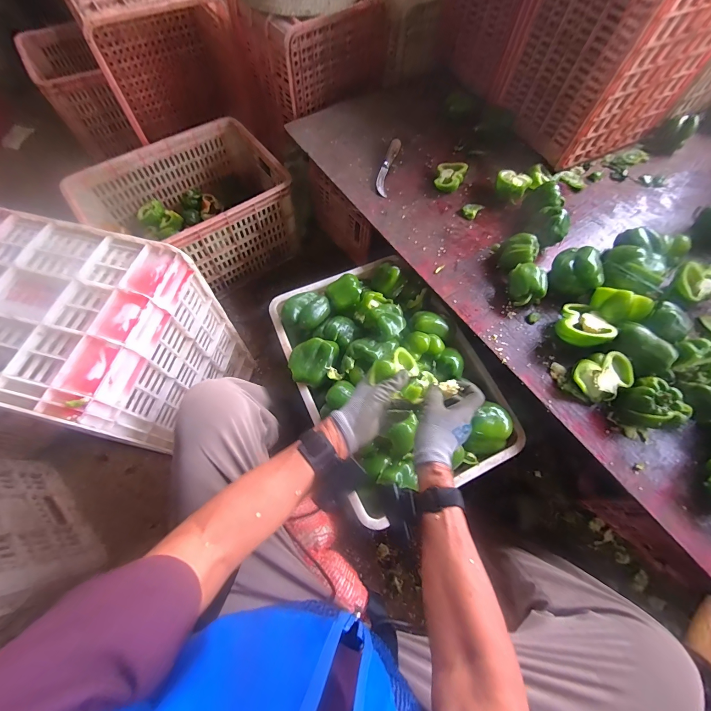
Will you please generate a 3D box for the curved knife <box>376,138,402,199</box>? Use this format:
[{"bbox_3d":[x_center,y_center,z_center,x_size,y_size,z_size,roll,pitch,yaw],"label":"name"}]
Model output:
[{"bbox_3d":[0.083,-0.479,0.818,0.033,0.023,0.200,14,67,3],"label":"curved knife"}]

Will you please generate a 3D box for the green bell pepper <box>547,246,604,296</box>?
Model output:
[{"bbox_3d":[0.447,-0.169,0.660,0.092,0.082,0.083,13,67,3],"label":"green bell pepper"}]

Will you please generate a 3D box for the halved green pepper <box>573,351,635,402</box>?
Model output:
[{"bbox_3d":[0.431,0.041,0.572,0.090,0.054,0.081,-22,70,-12],"label":"halved green pepper"}]

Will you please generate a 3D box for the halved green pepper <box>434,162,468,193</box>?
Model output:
[{"bbox_3d":[0.231,-0.438,0.791,0.069,0.039,0.079,18,67,5],"label":"halved green pepper"}]

